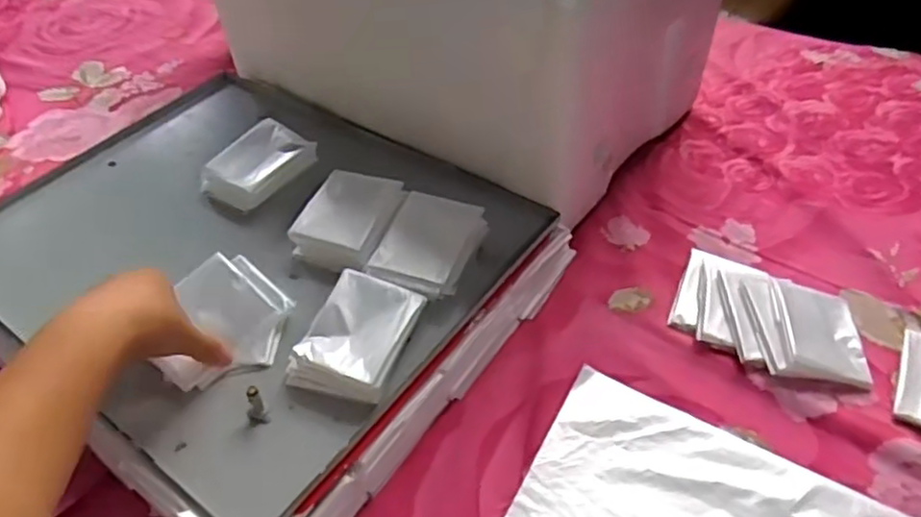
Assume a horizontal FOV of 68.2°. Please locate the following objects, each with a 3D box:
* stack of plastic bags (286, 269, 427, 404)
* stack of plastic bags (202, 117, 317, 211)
[{"bbox_3d":[-0.072,0.055,0.479,0.066,0.028,0.087,15,48,17],"label":"stack of plastic bags"},{"bbox_3d":[-0.184,-0.086,0.614,0.066,0.024,0.092,30,54,28],"label":"stack of plastic bags"}]

